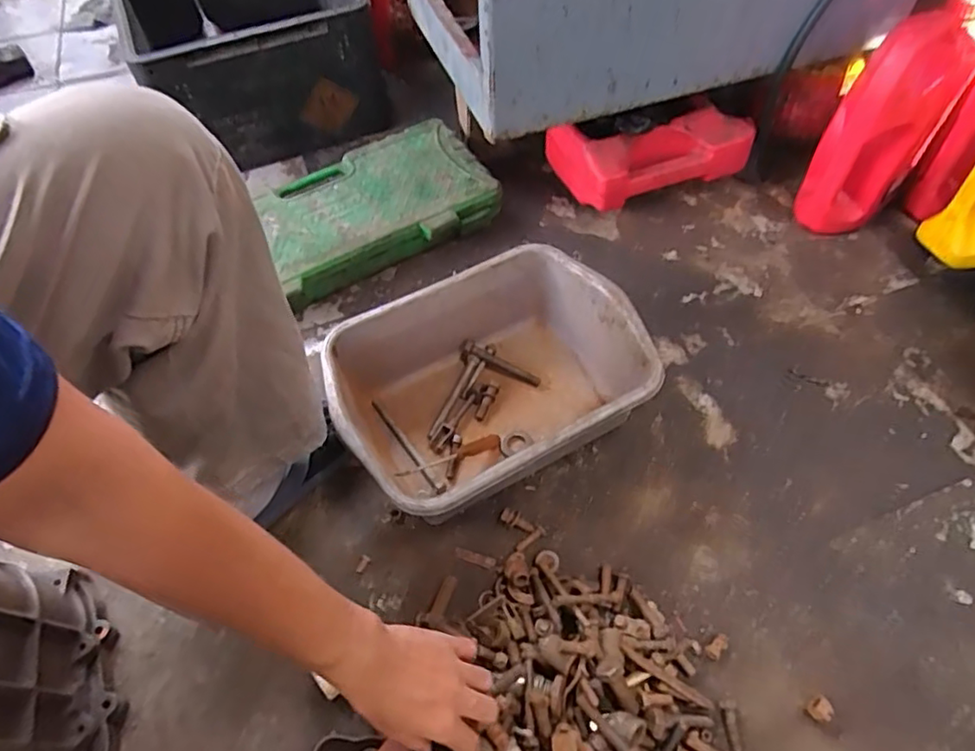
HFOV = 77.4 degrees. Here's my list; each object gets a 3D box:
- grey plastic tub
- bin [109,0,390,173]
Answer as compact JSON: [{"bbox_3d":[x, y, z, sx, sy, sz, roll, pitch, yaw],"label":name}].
[{"bbox_3d":[0.001,0.013,0.719,0.338,0.126,0.260,-26,58,-15],"label":"grey plastic tub"},{"bbox_3d":[-0.453,-0.636,1.120,0.351,0.217,0.562,-22,57,-12],"label":"bin"}]

